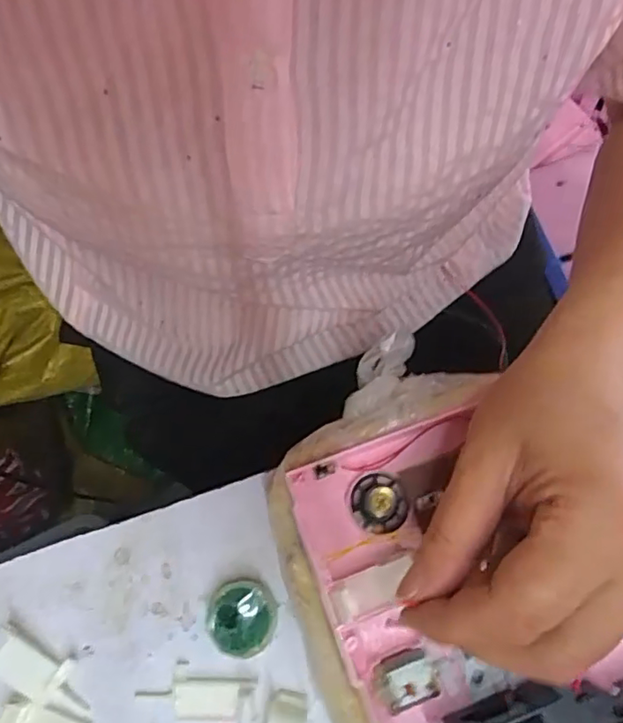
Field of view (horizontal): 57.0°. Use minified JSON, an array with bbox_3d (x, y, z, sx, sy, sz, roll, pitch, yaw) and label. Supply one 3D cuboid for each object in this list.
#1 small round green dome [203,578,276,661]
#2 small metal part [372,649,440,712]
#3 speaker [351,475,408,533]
[{"bbox_3d":[-0.035,0.127,0.283,0.034,0.017,0.033,-1,69,2],"label":"small round green dome"},{"bbox_3d":[0.039,0.135,0.243,0.023,0.010,0.019,-19,70,-5],"label":"small metal part"},{"bbox_3d":[0.033,0.068,0.275,0.026,0.014,0.027,-1,69,2],"label":"speaker"}]

